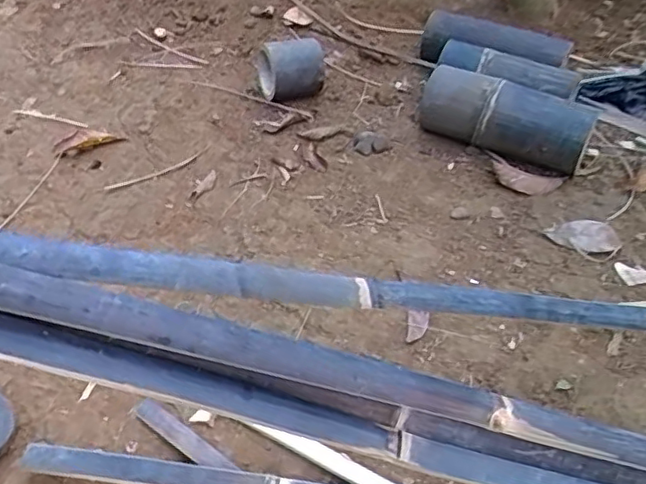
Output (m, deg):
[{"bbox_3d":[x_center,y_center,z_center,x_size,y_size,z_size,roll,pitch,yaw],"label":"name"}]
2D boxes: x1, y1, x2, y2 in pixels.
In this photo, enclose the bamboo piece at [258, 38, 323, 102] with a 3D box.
[{"bbox_3d":[-0.054,-0.292,1.040,0.107,0.082,0.093,-8,47,-12],"label":"bamboo piece"}]

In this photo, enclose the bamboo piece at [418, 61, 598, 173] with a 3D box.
[{"bbox_3d":[0.262,-0.179,0.911,0.248,0.097,0.075,21,48,15],"label":"bamboo piece"}]

